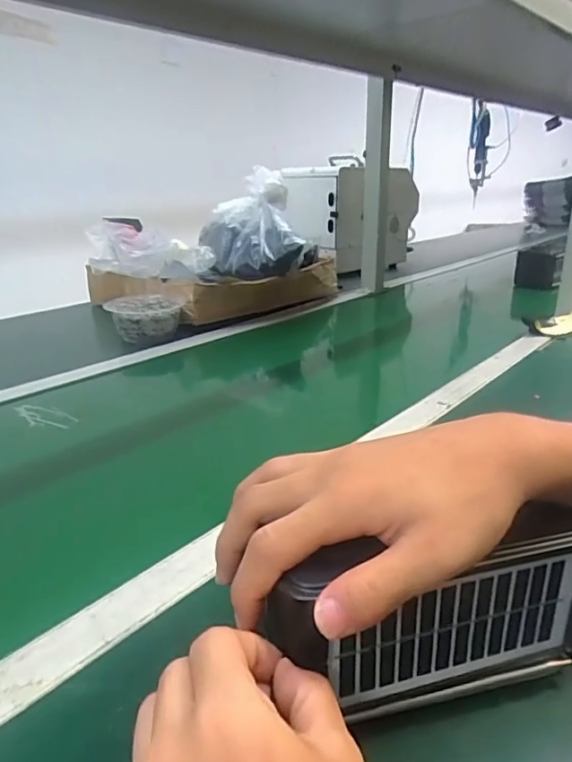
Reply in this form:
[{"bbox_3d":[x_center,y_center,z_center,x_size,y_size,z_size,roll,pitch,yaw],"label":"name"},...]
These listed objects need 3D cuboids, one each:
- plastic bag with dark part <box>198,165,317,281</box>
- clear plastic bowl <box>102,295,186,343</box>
[{"bbox_3d":[-0.077,-0.326,1.154,0.197,0.193,0.250,-7,21,-16],"label":"plastic bag with dark part"},{"bbox_3d":[-0.257,-0.118,1.012,0.133,0.065,0.123,-1,20,0],"label":"clear plastic bowl"}]

